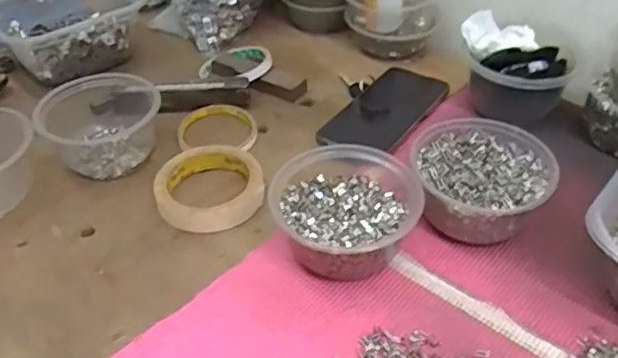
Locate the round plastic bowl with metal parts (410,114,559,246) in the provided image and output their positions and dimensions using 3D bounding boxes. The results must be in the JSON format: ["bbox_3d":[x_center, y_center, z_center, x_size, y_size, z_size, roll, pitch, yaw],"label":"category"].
[{"bbox_3d":[0.143,0.003,0.511,0.109,0.056,0.114,-2,42,2],"label":"round plastic bowl with metal parts"}]

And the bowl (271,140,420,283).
[{"bbox_3d":[0.031,0.028,0.488,0.109,0.058,0.115,-2,42,2],"label":"bowl"}]

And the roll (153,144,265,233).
[{"bbox_3d":[-0.093,0.006,0.560,0.095,0.021,0.093,-2,42,2],"label":"roll"}]

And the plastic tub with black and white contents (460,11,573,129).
[{"bbox_3d":[0.207,-0.110,0.613,0.109,0.074,0.089,12,45,17],"label":"plastic tub with black and white contents"}]

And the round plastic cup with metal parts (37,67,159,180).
[{"bbox_3d":[-0.206,-0.060,0.606,0.109,0.059,0.110,-16,44,-13],"label":"round plastic cup with metal parts"}]

